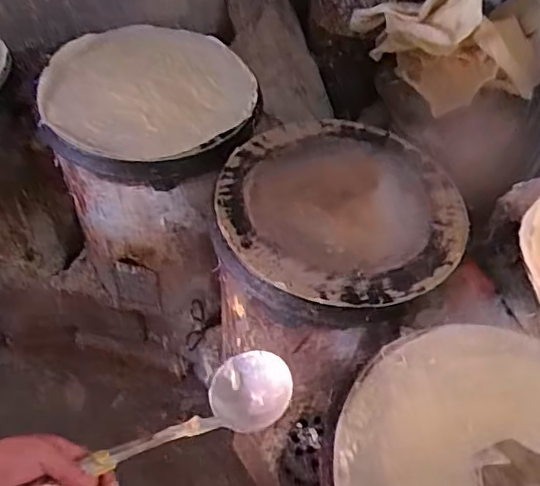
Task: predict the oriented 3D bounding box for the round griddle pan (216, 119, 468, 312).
[{"bbox_3d":[0.110,-0.064,0.896,0.374,0.037,0.384,2,50,-2],"label":"round griddle pan"}]

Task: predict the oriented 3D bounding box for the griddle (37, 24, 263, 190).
[{"bbox_3d":[-0.217,-0.287,1.062,0.380,0.083,0.392,0,51,-4],"label":"griddle"}]

